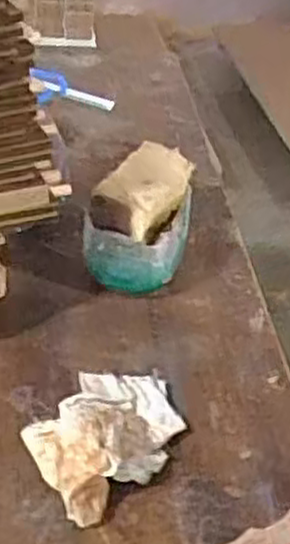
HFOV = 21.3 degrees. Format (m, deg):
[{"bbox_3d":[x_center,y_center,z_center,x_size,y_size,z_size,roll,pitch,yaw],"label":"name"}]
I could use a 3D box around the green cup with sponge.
[{"bbox_3d":[-0.004,-0.043,0.656,0.082,0.101,0.103,11,40,4],"label":"green cup with sponge"}]

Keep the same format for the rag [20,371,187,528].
[{"bbox_3d":[-0.022,0.102,0.516,0.124,0.052,0.082,-28,51,-35],"label":"rag"}]

